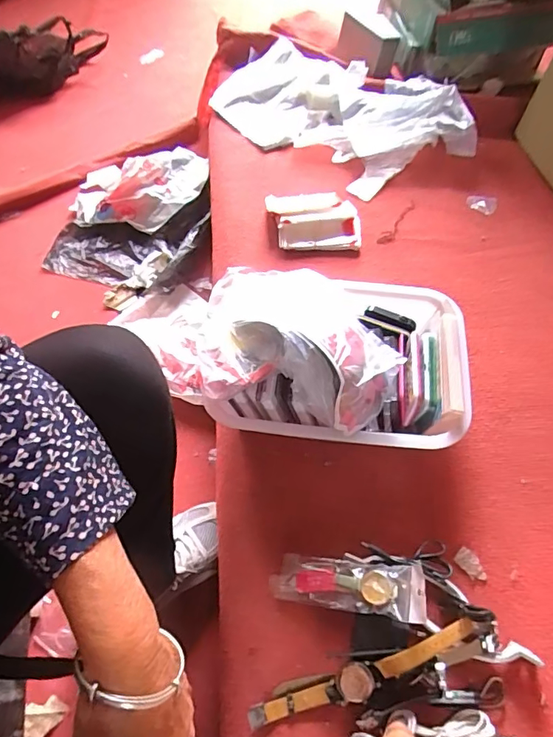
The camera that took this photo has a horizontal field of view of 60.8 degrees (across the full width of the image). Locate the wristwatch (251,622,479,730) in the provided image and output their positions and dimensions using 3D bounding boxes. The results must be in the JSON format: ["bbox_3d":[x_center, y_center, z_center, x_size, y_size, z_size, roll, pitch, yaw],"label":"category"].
[{"bbox_3d":[0.078,0.281,0.431,0.215,0.027,0.031,-24,59,4],"label":"wristwatch"}]

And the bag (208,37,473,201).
[{"bbox_3d":[0.115,-0.487,0.878,0.302,0.062,0.472,-39,66,-19],"label":"bag"}]

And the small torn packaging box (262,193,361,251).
[{"bbox_3d":[0.056,-0.235,0.741,0.143,0.033,0.107,1,59,4],"label":"small torn packaging box"}]

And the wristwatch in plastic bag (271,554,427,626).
[{"bbox_3d":[0.068,0.211,0.458,0.151,0.023,0.045,-5,56,26],"label":"wristwatch in plastic bag"}]

